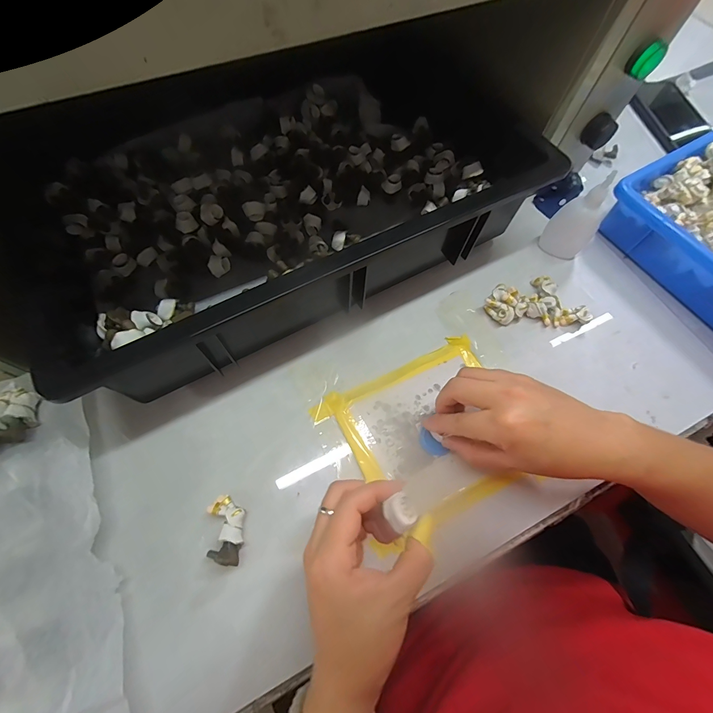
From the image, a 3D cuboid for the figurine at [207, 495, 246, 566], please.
[{"bbox_3d":[-0.100,0.133,0.265,0.026,0.025,0.047,-2,67,-3],"label":"figurine"}]

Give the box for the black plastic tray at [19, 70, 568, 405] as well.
[{"bbox_3d":[-0.076,-0.168,0.362,0.461,0.075,0.286,-27,70,-13],"label":"black plastic tray"}]

